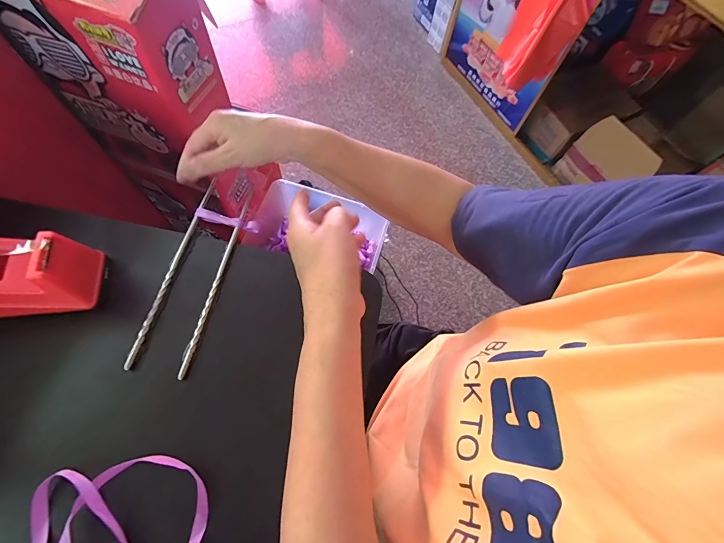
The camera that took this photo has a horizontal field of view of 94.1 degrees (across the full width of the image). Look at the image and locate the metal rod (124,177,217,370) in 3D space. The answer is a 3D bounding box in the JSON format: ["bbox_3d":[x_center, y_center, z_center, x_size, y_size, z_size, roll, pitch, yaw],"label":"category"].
[{"bbox_3d":[-0.194,-0.009,0.349,0.008,0.008,0.215,12,67,2],"label":"metal rod"}]

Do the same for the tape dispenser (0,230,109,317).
[{"bbox_3d":[-0.327,0.003,0.293,0.153,0.064,0.063,-4,67,-6],"label":"tape dispenser"}]

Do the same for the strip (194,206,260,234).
[{"bbox_3d":[-0.149,-0.057,0.373,0.071,0.005,0.013,15,67,-2],"label":"strip"}]

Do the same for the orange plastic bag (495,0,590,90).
[{"bbox_3d":[0.605,-0.805,1.118,0.175,0.462,0.186,10,87,1],"label":"orange plastic bag"}]

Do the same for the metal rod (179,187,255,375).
[{"bbox_3d":[-0.146,0.000,0.349,0.007,0.005,0.214,11,66,0],"label":"metal rod"}]

